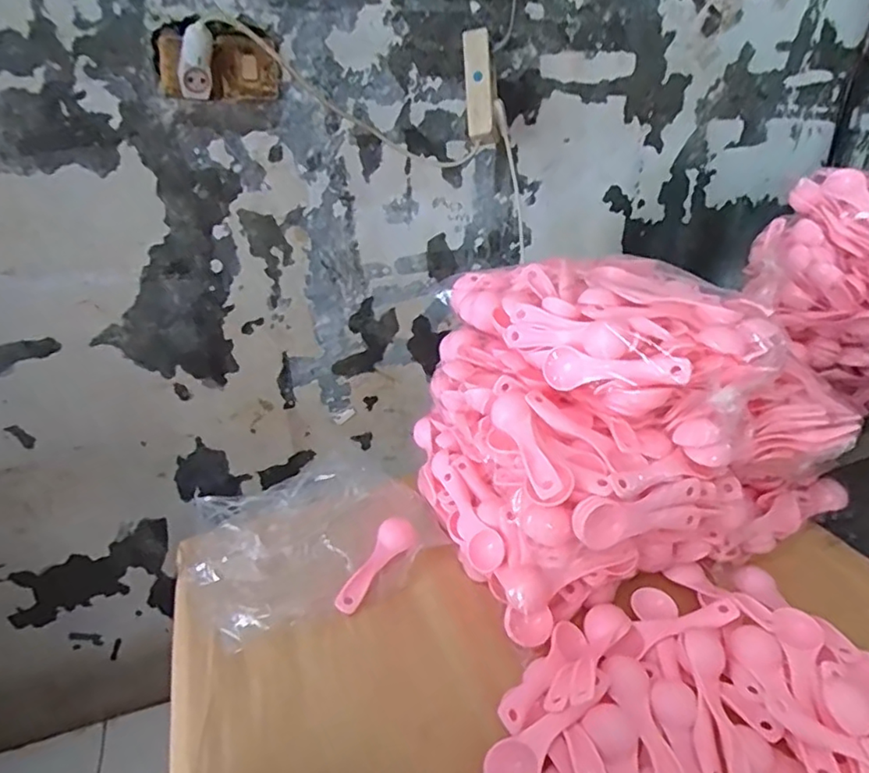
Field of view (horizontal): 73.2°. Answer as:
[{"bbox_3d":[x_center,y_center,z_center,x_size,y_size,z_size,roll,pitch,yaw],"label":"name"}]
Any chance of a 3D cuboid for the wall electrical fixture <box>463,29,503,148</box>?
[{"bbox_3d":[0.073,-0.468,0.917,0.047,0.165,0.043,-8,6,-17],"label":"wall electrical fixture"}]

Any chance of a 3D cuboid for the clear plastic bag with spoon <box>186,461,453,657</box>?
[{"bbox_3d":[-0.122,0.140,0.577,0.228,0.041,0.201,-14,32,-22],"label":"clear plastic bag with spoon"}]

